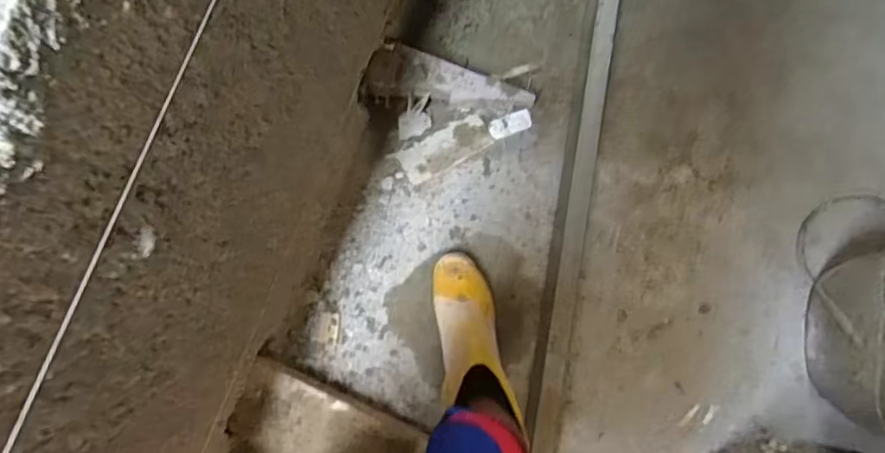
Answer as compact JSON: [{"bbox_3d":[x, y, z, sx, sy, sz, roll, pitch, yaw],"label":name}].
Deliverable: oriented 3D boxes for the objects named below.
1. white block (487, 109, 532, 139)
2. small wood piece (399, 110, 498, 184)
[{"bbox_3d":[0.132,-0.198,1.130,0.084,0.009,0.038,-21,85,-4],"label":"white block"},{"bbox_3d":[0.007,-0.149,1.115,0.174,0.023,0.071,-29,85,-5],"label":"small wood piece"}]

